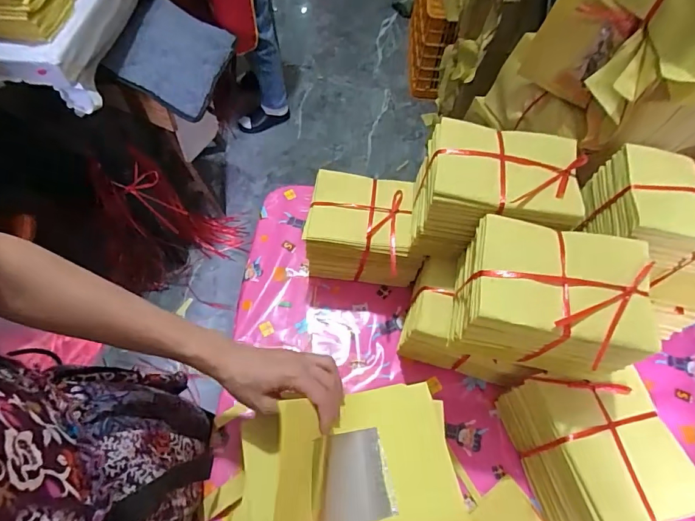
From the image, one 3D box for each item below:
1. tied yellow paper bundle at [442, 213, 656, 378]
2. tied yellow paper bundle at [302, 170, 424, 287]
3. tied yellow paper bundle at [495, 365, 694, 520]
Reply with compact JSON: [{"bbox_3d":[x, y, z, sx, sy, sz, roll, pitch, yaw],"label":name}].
[{"bbox_3d":[0.204,0.046,0.446,0.166,0.123,0.124,12,62,5],"label":"tied yellow paper bundle"},{"bbox_3d":[0.026,-0.037,0.633,0.159,0.134,0.128,7,62,2],"label":"tied yellow paper bundle"},{"bbox_3d":[0.280,0.221,0.502,0.128,0.143,0.160,-11,63,-8],"label":"tied yellow paper bundle"}]

